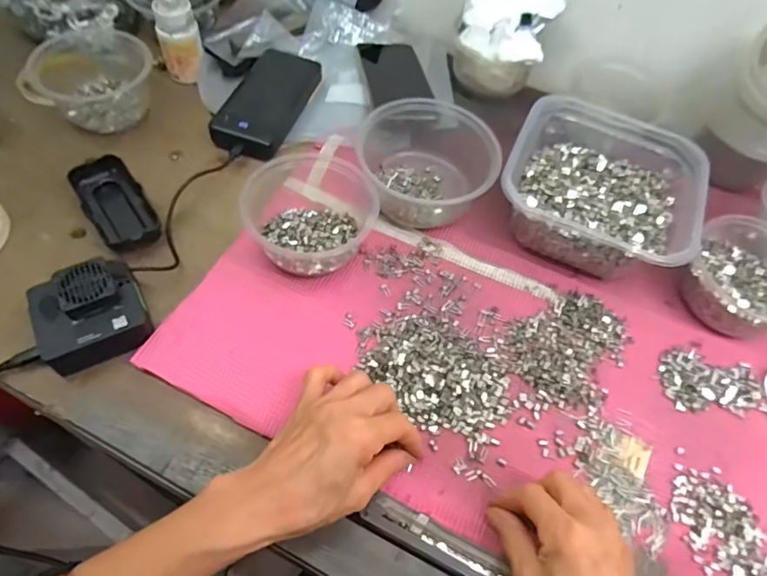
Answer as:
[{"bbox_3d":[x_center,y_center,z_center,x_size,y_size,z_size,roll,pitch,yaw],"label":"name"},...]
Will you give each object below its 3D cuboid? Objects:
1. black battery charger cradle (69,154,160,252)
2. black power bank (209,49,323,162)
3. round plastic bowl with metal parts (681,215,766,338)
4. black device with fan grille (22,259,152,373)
[{"bbox_3d":[-0.253,-0.079,0.484,0.052,0.022,0.103,-32,66,-24],"label":"black battery charger cradle"},{"bbox_3d":[-0.129,-0.212,0.573,0.070,0.019,0.158,18,57,5],"label":"black power bank"},{"bbox_3d":[0.344,-0.009,0.479,0.134,0.046,0.119,-15,61,-16],"label":"round plastic bowl with metal parts"},{"bbox_3d":[-0.237,0.021,0.412,0.080,0.045,0.070,-23,63,-19],"label":"black device with fan grille"}]

